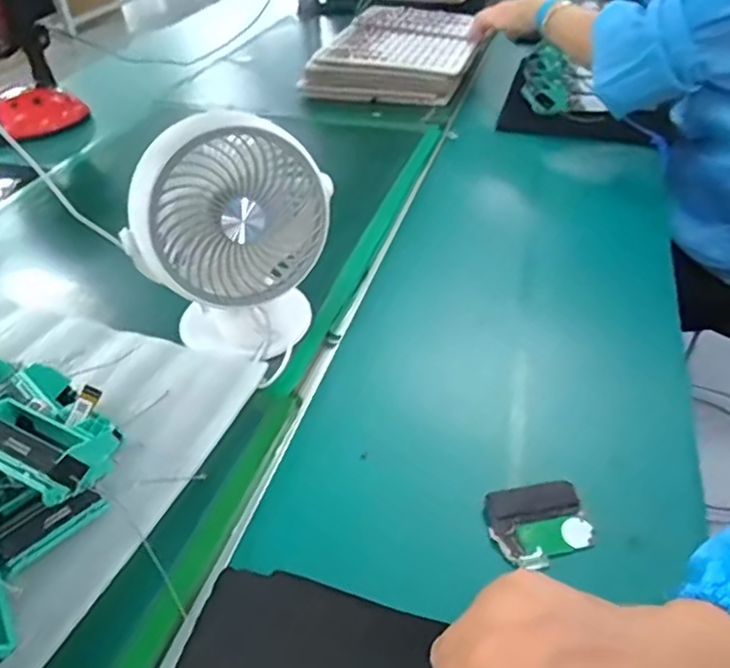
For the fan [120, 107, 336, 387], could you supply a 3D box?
[{"bbox_3d":[-0.098,-0.066,0.493,0.152,0.190,0.099,-14,40,-14],"label":"fan"}]

